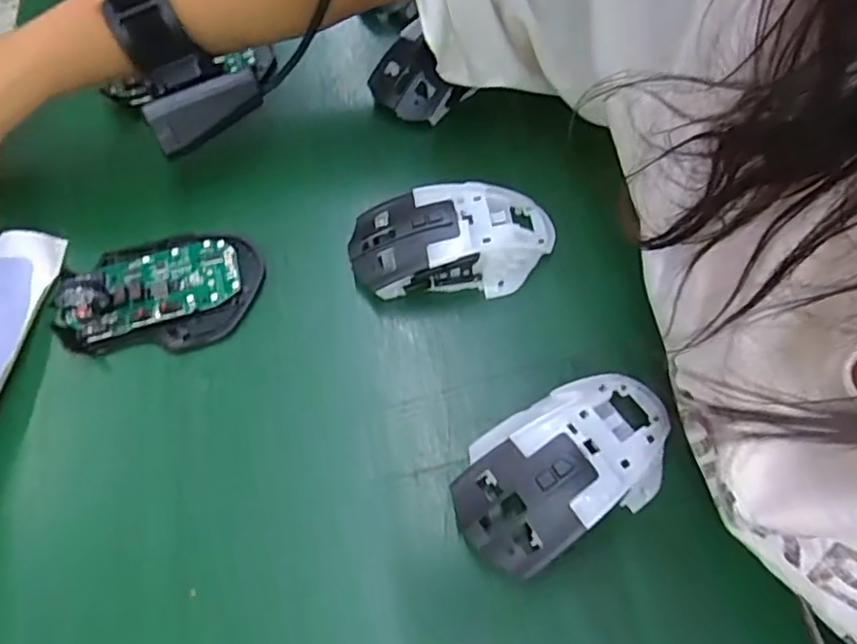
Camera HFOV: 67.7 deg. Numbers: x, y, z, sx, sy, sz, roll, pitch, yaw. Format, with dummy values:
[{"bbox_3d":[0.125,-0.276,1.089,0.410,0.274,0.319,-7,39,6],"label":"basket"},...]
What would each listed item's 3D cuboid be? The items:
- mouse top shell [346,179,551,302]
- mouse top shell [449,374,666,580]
[{"bbox_3d":[0.013,-0.045,0.359,0.114,0.037,0.061,-9,64,-4],"label":"mouse top shell"},{"bbox_3d":[0.066,0.069,0.301,0.115,0.039,0.067,-26,67,-12],"label":"mouse top shell"}]

